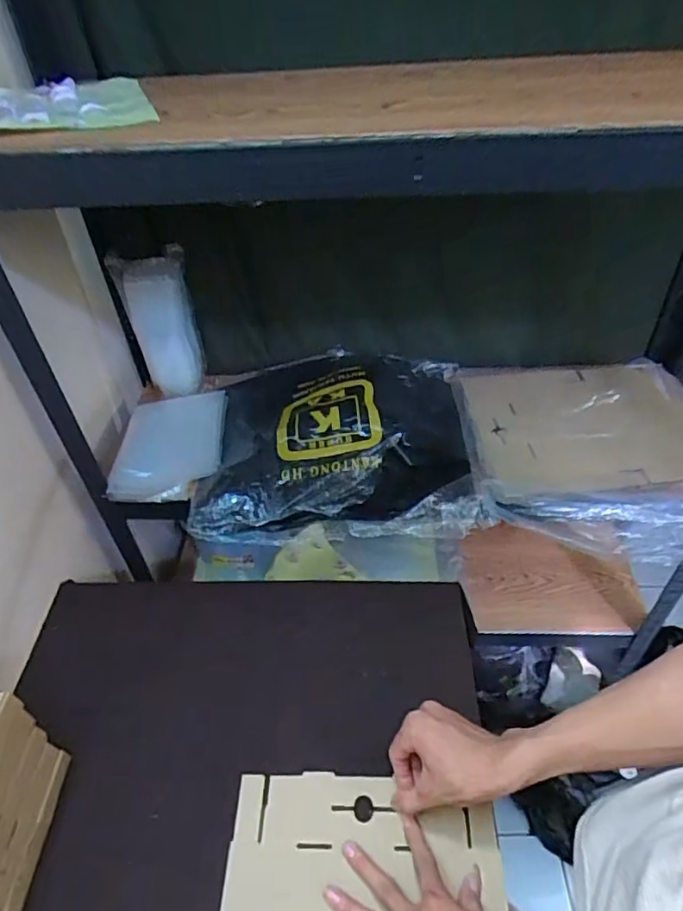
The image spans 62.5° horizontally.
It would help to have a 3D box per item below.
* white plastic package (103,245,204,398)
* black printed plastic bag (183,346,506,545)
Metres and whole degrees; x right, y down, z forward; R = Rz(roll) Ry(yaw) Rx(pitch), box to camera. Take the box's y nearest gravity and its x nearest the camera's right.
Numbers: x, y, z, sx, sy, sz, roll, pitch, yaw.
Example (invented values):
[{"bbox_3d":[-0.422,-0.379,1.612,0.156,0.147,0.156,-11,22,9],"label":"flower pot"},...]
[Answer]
[{"bbox_3d":[-0.278,-0.203,0.888,0.101,0.210,0.061,-16,44,-14],"label":"white plastic package"},{"bbox_3d":[-0.005,-0.029,0.841,0.385,0.089,0.339,-1,43,2],"label":"black printed plastic bag"}]

